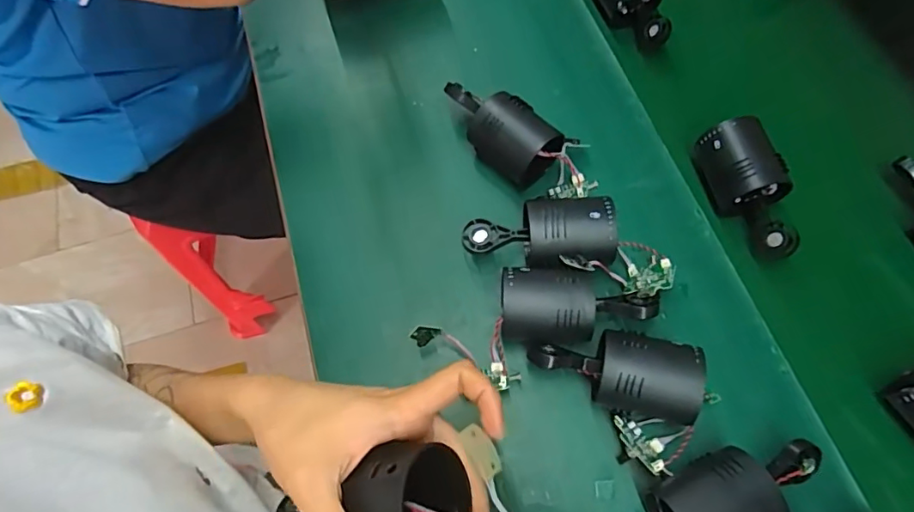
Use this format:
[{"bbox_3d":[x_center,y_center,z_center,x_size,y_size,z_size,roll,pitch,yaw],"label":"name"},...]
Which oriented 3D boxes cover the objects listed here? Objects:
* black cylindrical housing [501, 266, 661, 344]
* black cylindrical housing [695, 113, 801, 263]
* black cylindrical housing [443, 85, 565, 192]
[{"bbox_3d":[0.089,0.039,0.397,0.112,0.057,0.051,-3,66,2],"label":"black cylindrical housing"},{"bbox_3d":[0.241,-0.054,0.441,0.052,0.050,0.115,-20,83,-6],"label":"black cylindrical housing"},{"bbox_3d":[0.036,-0.112,0.467,0.054,0.062,0.114,-36,70,-12],"label":"black cylindrical housing"}]

